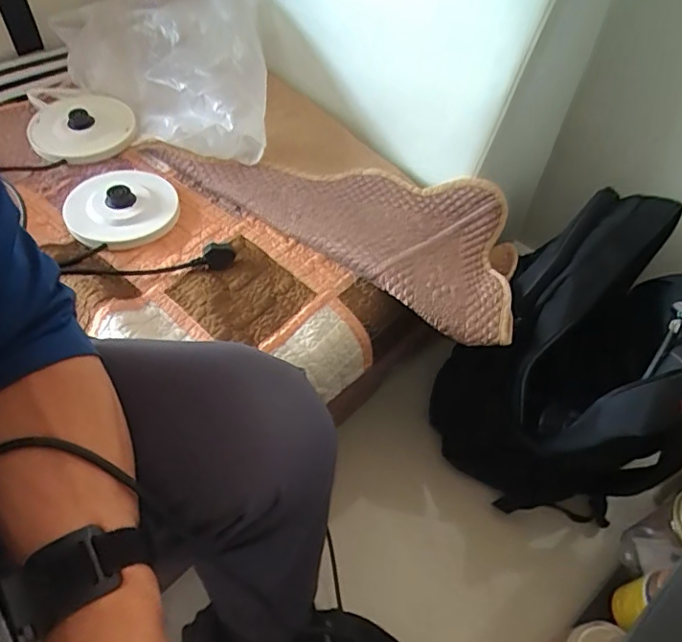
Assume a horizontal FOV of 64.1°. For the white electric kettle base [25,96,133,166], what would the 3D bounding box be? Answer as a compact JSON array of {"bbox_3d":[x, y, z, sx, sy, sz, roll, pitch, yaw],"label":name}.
[{"bbox_3d":[-0.358,-0.269,0.743,0.134,0.030,0.134,1,53,-1],"label":"white electric kettle base"}]

